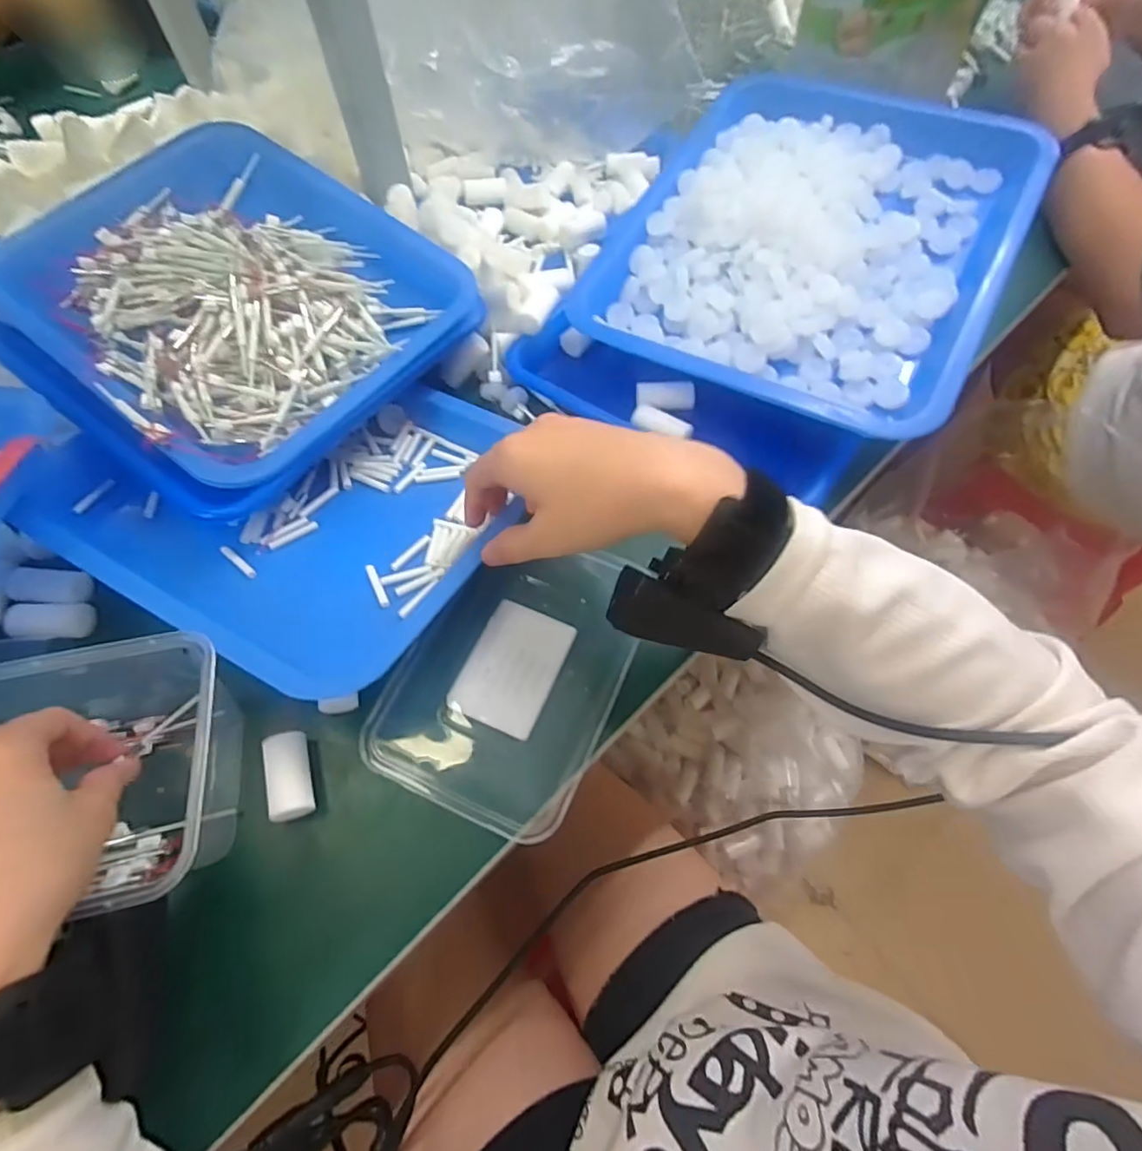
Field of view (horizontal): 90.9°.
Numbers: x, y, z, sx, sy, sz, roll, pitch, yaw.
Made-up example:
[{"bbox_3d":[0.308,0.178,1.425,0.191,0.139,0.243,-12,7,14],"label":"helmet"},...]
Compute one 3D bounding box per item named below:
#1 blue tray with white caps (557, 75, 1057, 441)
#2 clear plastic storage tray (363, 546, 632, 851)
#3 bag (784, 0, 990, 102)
[{"bbox_3d":[0.189,-0.265,0.430,0.262,0.054,0.338,28,65,15],"label":"blue tray with white caps"},{"bbox_3d":[-0.033,0.055,0.325,0.117,0.014,0.157,21,63,12],"label":"clear plastic storage tray"},{"bbox_3d":[0.273,-0.474,0.472,0.152,0.102,0.022,6,60,-4],"label":"bag"}]

